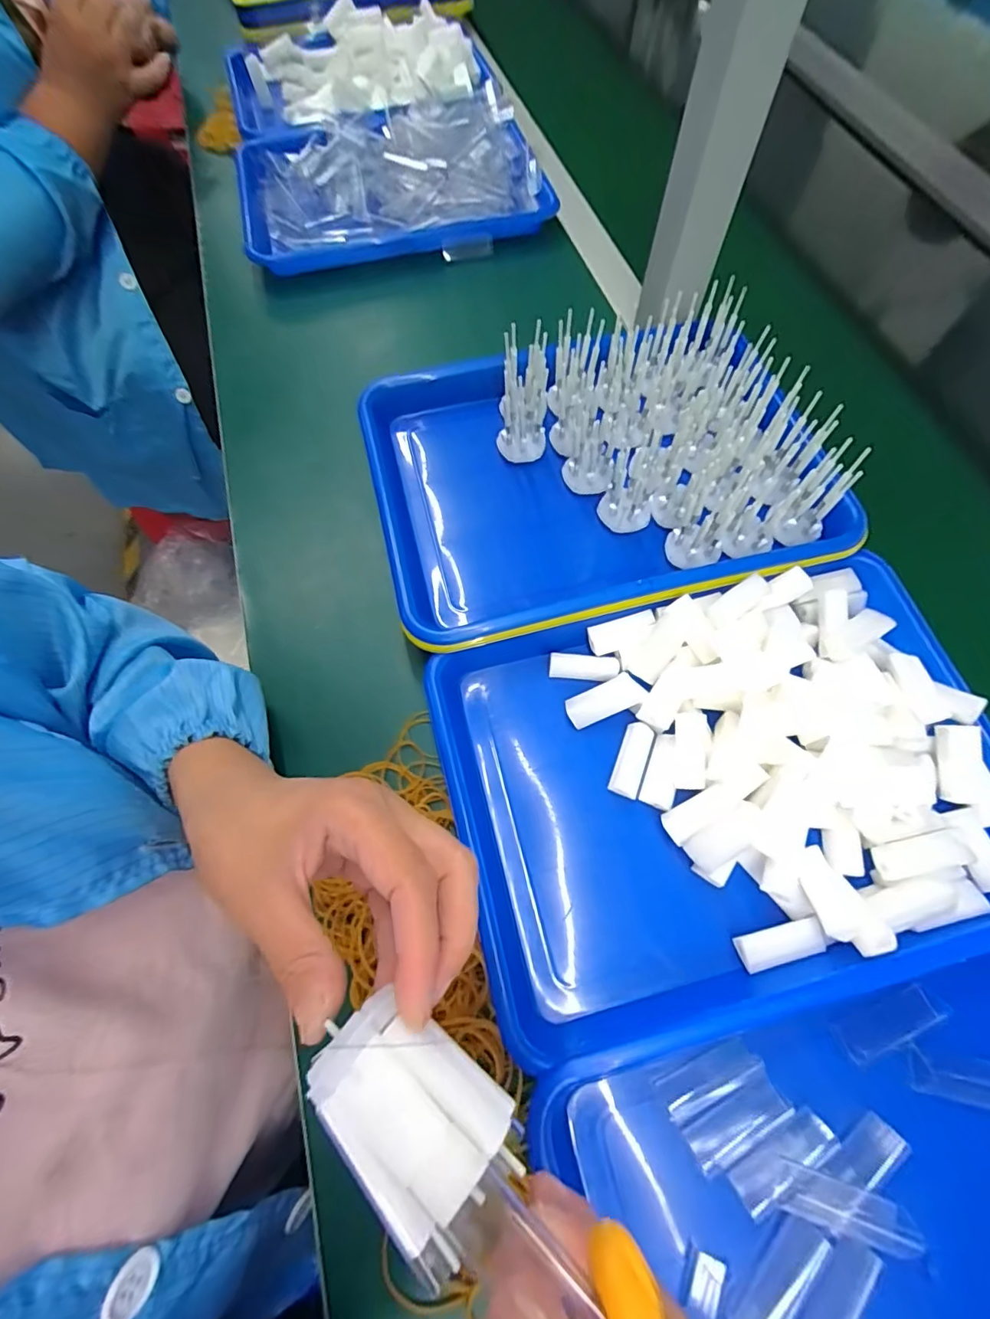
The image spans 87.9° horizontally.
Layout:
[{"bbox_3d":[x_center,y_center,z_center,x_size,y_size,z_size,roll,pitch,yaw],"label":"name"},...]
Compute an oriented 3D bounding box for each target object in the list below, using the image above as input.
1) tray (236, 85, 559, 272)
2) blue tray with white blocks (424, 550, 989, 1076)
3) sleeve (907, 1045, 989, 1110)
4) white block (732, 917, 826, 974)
[{"bbox_3d":[-0.118,-0.535,0.553,0.315,0.048,0.210,-14,68,-5],"label":"tray"},{"bbox_3d":[0.137,0.065,0.309,0.324,0.041,0.228,-13,68,-5],"label":"blue tray with white blocks"},{"bbox_3d":[0.240,0.212,0.257,0.057,0.008,0.020,10,68,5],"label":"sleeve"},{"bbox_3d":[0.159,0.159,0.287,0.045,0.012,0.019,-13,68,-5],"label":"white block"}]

